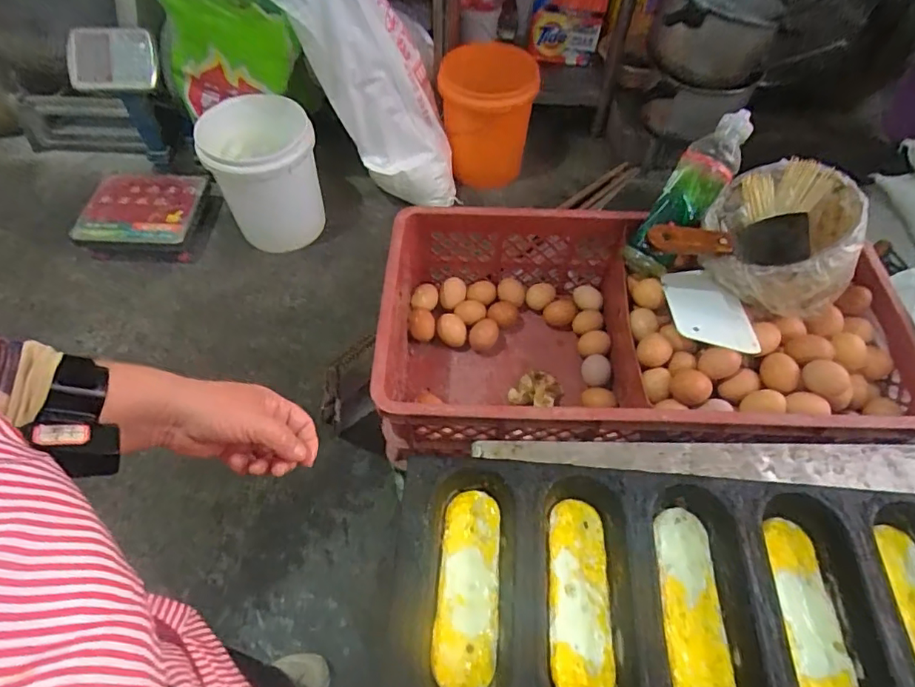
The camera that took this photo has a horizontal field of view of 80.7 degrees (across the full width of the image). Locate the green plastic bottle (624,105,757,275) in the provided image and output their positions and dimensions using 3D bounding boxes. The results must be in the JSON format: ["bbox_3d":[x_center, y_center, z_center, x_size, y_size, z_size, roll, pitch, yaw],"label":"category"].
[{"bbox_3d":[0.304,-0.197,0.710,0.068,0.067,0.229,39,105,23],"label":"green plastic bottle"}]

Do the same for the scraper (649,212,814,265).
[{"bbox_3d":[0.334,-0.116,0.670,0.212,0.064,0.044,-5,56,-4],"label":"scraper"}]

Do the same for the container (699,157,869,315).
[{"bbox_3d":[0.394,-0.134,0.665,0.142,0.114,0.165,12,56,8],"label":"container"}]

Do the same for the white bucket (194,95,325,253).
[{"bbox_3d":[-0.549,-0.479,1.584,0.288,0.430,0.303,0,55,0],"label":"white bucket"}]

